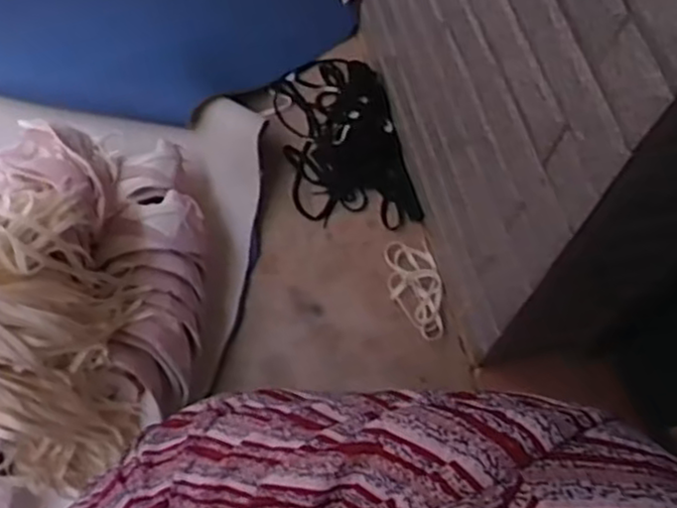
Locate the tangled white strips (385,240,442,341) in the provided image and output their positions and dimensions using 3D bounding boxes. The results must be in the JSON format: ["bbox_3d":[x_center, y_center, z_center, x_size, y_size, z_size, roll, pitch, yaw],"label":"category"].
[{"bbox_3d":[0.111,0.050,1.044,0.074,0.013,0.153,-4,66,-1],"label":"tangled white strips"}]

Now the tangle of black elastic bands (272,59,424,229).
[{"bbox_3d":[0.002,-0.190,1.140,0.173,0.062,0.332,-13,66,-5],"label":"tangle of black elastic bands"}]

